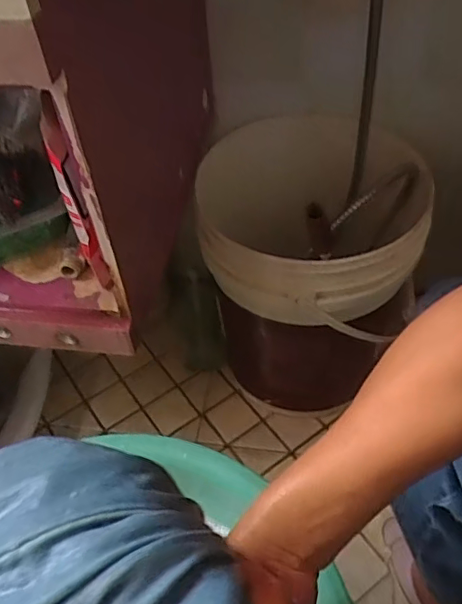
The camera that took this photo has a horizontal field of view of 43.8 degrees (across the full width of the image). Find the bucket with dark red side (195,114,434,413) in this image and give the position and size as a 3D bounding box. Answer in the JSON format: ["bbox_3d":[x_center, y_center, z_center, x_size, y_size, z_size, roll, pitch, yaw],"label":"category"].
[{"bbox_3d":[0.118,-0.032,0.863,0.286,0.386,0.315,-1,46,5],"label":"bucket with dark red side"}]

